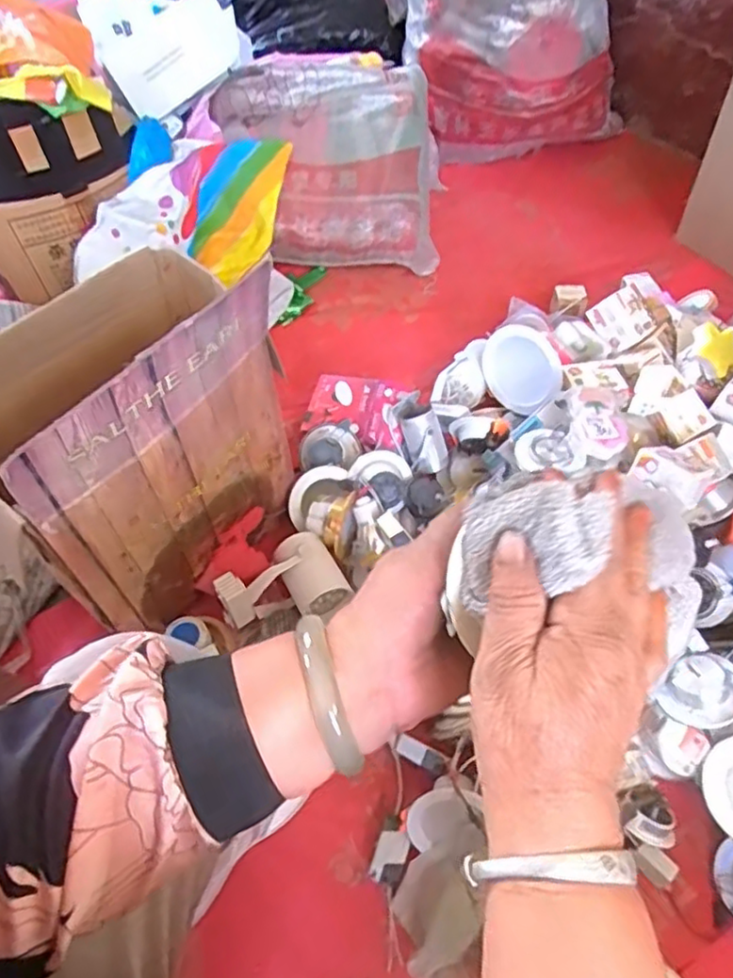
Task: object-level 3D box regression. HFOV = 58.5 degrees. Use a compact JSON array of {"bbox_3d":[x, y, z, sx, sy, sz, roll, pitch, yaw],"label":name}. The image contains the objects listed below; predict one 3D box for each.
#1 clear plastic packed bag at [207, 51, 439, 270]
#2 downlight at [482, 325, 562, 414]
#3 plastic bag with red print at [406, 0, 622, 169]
[{"bbox_3d":[-0.077,-0.625,1.291,0.405,0.310,0.297,-5,54,-2],"label":"clear plastic packed bag"},{"bbox_3d":[0.228,-0.178,0.985,0.124,0.124,0.026,51,49,-3],"label":"downlight"},{"bbox_3d":[0.350,-0.932,1.329,0.495,0.514,0.223,-10,54,-5],"label":"plastic bag with red print"}]

